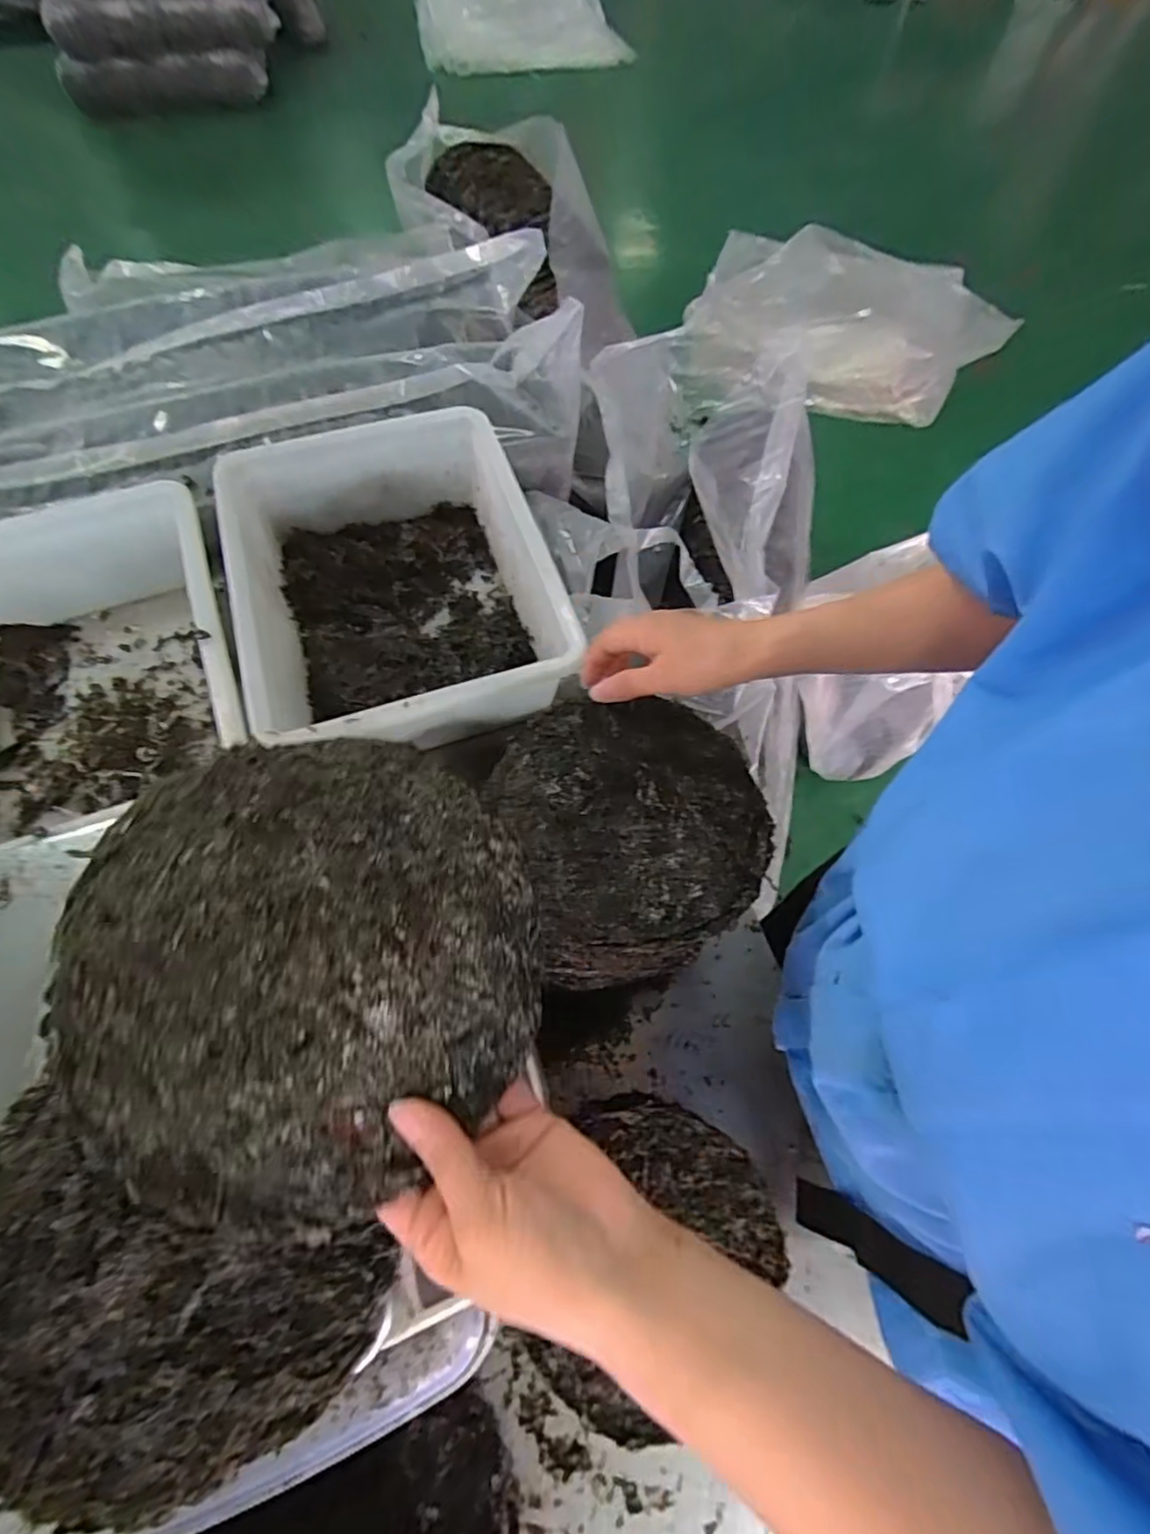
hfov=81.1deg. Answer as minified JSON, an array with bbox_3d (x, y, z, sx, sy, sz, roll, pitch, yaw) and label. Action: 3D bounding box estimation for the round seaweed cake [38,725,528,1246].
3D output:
[{"bbox_3d":[-0.112,0.082,0.288,0.188,0.008,0.186,3,74,-11],"label":"round seaweed cake"}]

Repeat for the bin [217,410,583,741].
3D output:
[{"bbox_3d":[-0.175,-0.174,0.661,0.289,0.111,0.360,-18,64,-10],"label":"bin"}]

